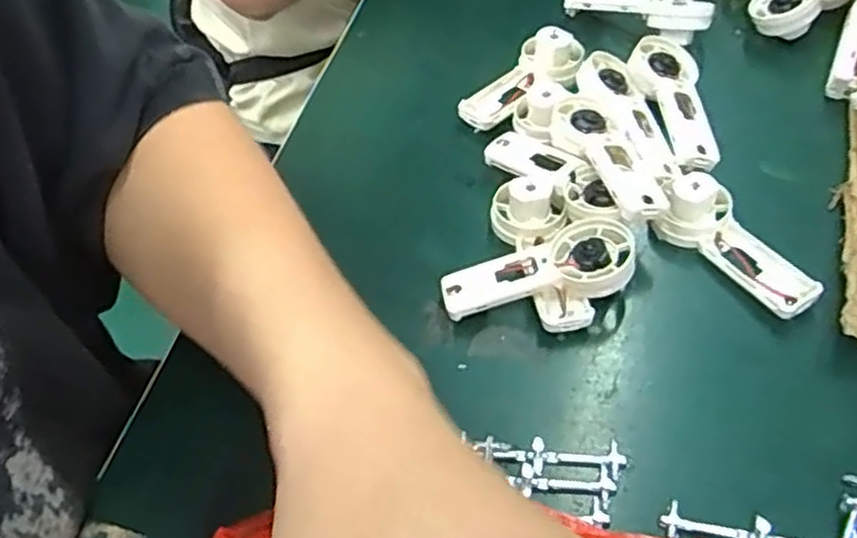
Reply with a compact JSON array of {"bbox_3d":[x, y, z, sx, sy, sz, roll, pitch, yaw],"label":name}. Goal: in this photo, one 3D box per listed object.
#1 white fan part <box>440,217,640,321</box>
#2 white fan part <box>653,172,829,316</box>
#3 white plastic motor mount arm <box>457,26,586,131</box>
[{"bbox_3d":[0.052,-0.002,0.361,0.091,0.019,0.040,-5,53,1],"label":"white fan part"},{"bbox_3d":[0.152,-0.014,0.367,0.035,0.024,0.085,-38,60,-21],"label":"white fan part"},{"bbox_3d":[0.058,-0.112,0.454,0.037,0.033,0.087,37,64,27],"label":"white plastic motor mount arm"}]

